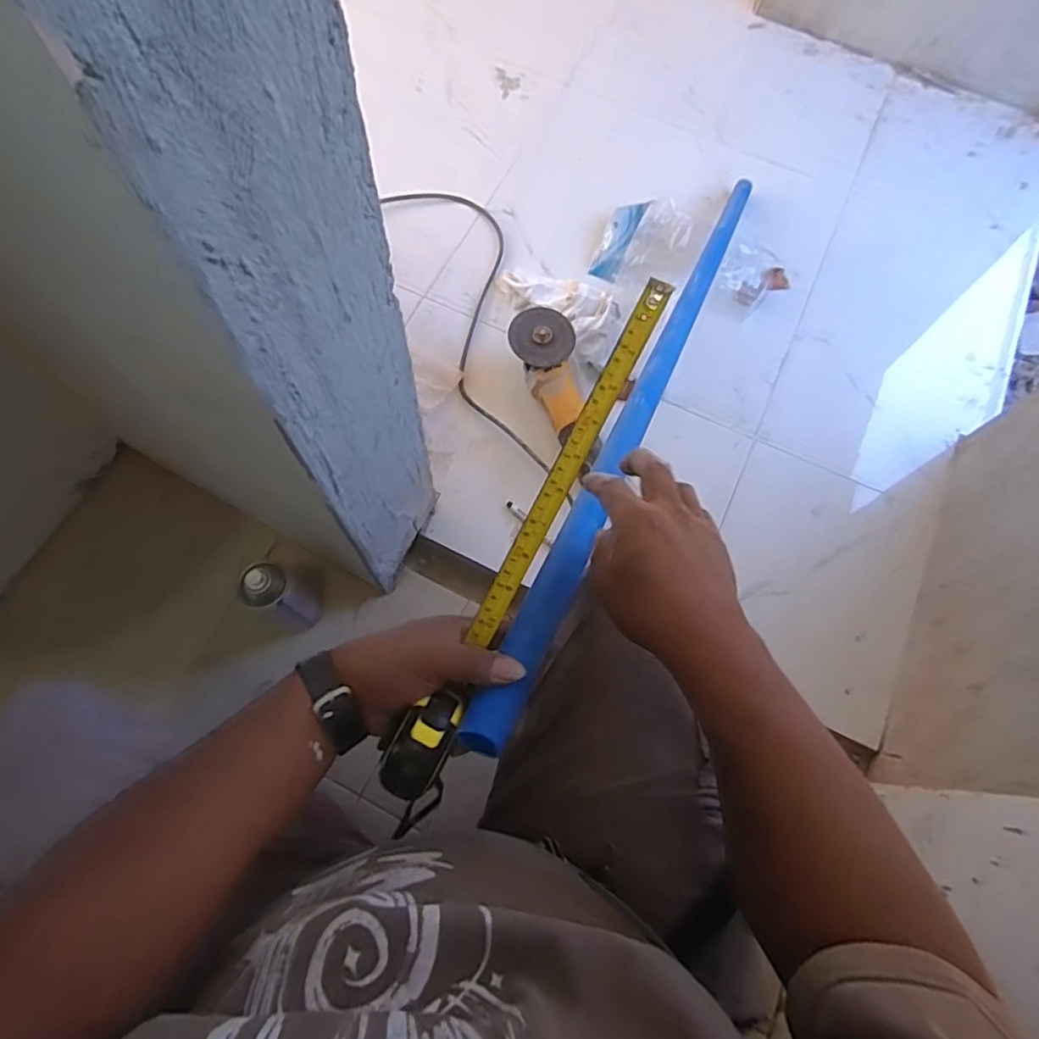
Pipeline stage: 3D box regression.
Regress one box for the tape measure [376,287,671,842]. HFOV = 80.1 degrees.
[{"bbox_3d":[0.004,0.020,0.413,0.040,0.054,0.375,27,86,7],"label":"tape measure"}]

